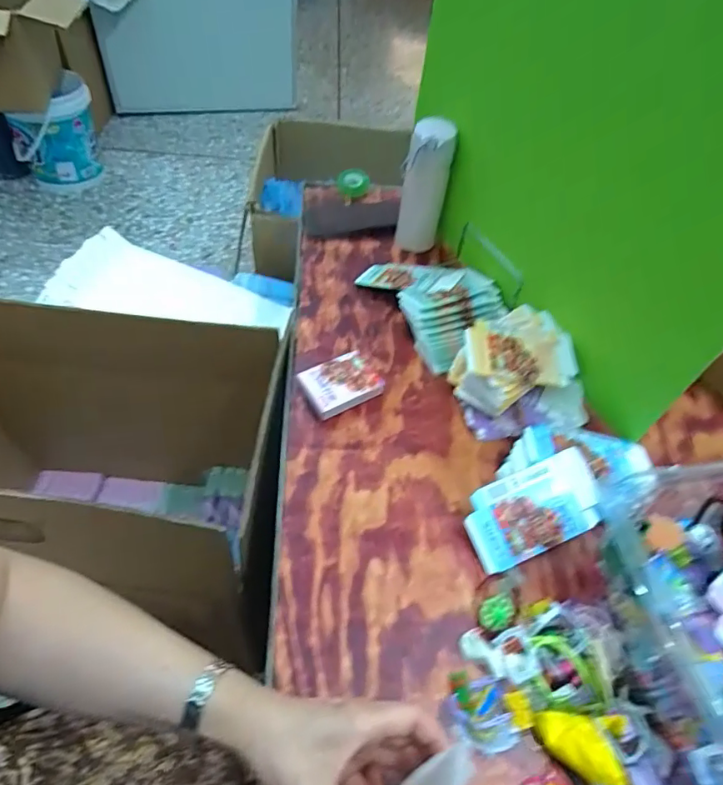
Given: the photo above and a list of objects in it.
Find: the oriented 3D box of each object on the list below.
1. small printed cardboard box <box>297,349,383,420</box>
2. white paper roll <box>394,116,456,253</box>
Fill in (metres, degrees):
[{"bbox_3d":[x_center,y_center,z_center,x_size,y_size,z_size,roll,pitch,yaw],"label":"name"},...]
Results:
[{"bbox_3d":[-0.026,-0.010,0.647,0.097,0.028,0.066,-22,57,-22],"label":"small printed cardboard box"},{"bbox_3d":[0.095,-0.305,0.775,0.061,0.195,0.062,3,51,-4],"label":"white paper roll"}]

